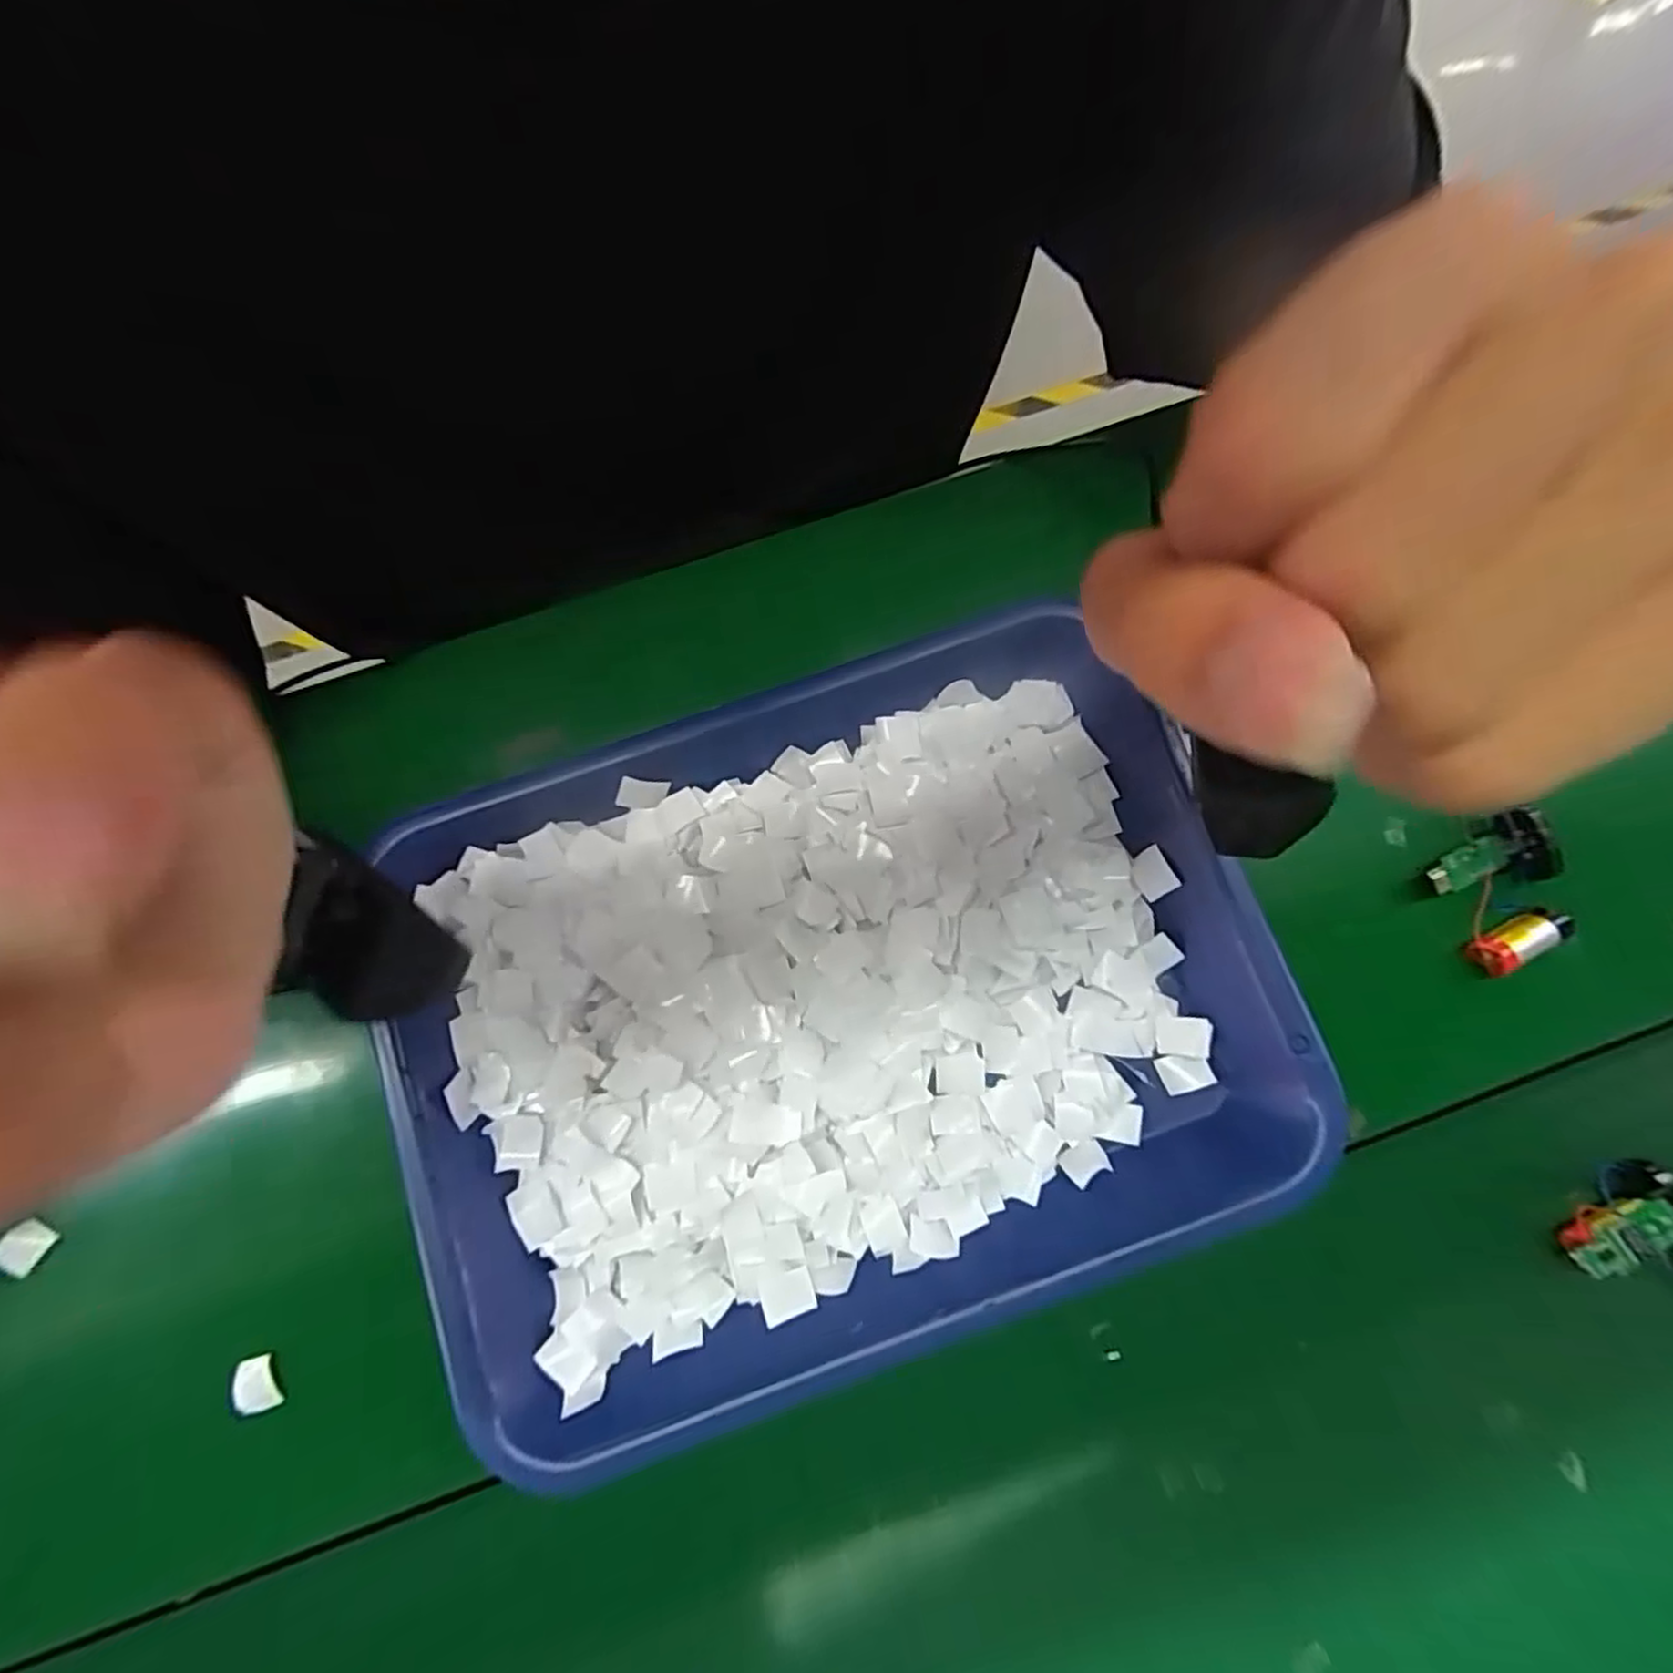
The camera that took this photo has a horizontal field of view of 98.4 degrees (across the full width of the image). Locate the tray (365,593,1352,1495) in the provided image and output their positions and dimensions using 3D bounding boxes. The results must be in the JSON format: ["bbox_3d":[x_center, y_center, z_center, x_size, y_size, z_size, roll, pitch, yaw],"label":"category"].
[{"bbox_3d":[-0.004,0.066,0.289,0.329,0.052,0.263,-20,75,-4],"label":"tray"}]

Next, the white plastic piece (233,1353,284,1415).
[{"bbox_3d":[-0.226,0.214,0.281,0.014,0.006,0.019,-16,75,-3],"label":"white plastic piece"}]

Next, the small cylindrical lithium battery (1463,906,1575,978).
[{"bbox_3d":[0.282,0.044,0.298,0.037,0.012,0.016,-26,76,-5],"label":"small cylindrical lithium battery"}]

